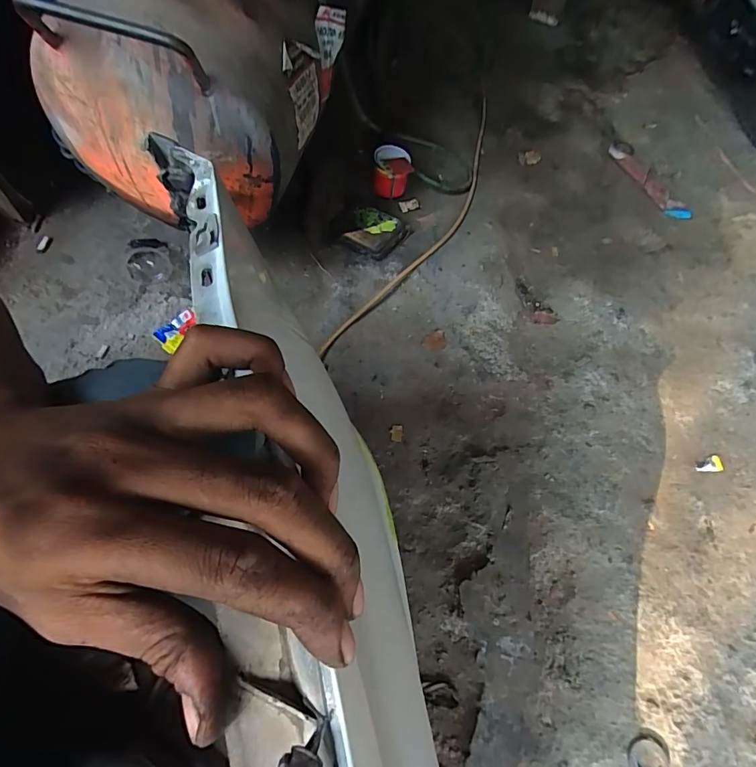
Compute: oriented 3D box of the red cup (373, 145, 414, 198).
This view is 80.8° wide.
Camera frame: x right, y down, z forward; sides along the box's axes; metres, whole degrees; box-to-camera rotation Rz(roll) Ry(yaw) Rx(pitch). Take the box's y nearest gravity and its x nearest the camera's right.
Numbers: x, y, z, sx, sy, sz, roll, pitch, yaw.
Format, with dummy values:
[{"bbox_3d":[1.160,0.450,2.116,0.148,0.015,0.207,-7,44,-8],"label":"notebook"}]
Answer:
[{"bbox_3d":[0.028,-0.425,0.901,0.073,0.081,0.076,1,62,-2],"label":"red cup"}]

